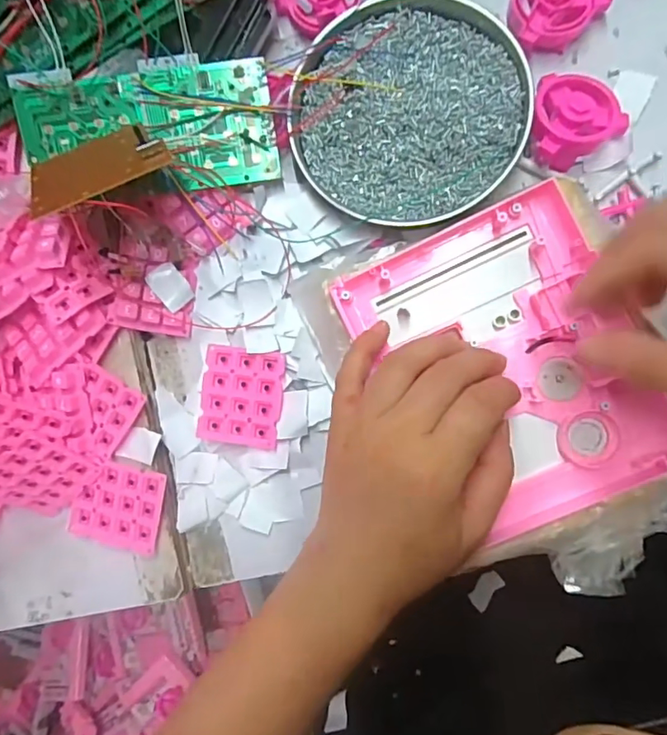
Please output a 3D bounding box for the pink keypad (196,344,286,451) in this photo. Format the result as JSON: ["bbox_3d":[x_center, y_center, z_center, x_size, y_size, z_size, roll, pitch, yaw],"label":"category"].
[{"bbox_3d":[-0.057,0.018,0.331,0.050,0.010,0.059,6,92,6],"label":"pink keypad"}]

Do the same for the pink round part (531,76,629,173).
[{"bbox_3d":[0.141,-0.143,0.301,0.051,0.021,0.051,0,92,6],"label":"pink round part"}]

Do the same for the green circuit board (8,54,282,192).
[{"bbox_3d":[-0.108,-0.142,0.310,0.144,0.007,0.070,-7,105,-2],"label":"green circuit board"}]

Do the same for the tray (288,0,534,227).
[{"bbox_3d":[0.043,-0.152,0.310,0.132,0.018,0.130,0,92,6],"label":"tray"}]

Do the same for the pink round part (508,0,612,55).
[{"bbox_3d":[0.124,-0.212,0.302,0.053,0.019,0.051,43,95,3],"label":"pink round part"}]

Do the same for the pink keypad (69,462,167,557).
[{"bbox_3d":[-0.135,0.086,0.330,0.059,0.012,0.050,11,93,6],"label":"pink keypad"}]

